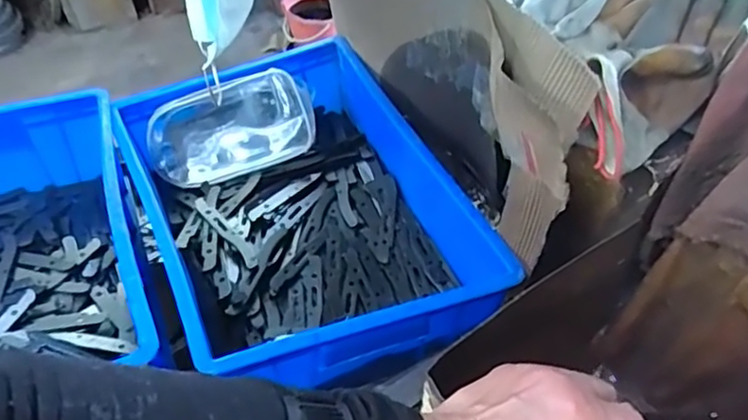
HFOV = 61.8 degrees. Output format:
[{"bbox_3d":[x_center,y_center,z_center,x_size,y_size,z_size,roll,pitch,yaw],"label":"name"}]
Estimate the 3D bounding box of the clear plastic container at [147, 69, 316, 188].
[{"bbox_3d":[-0.175,-0.097,0.776,0.196,0.050,0.108,-17,91,-4],"label":"clear plastic container"}]

